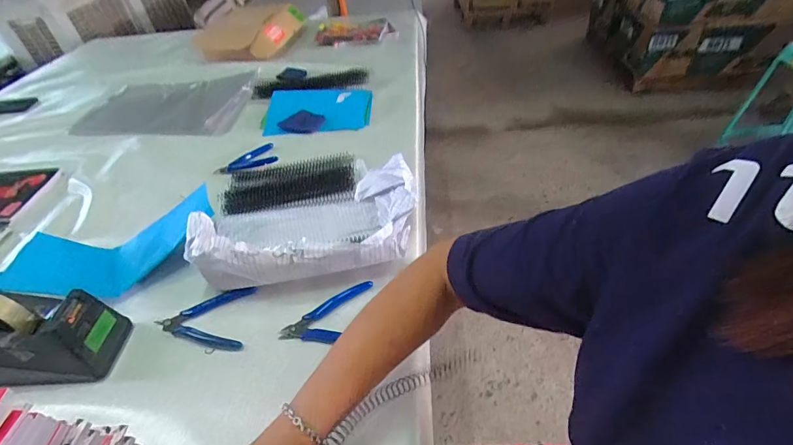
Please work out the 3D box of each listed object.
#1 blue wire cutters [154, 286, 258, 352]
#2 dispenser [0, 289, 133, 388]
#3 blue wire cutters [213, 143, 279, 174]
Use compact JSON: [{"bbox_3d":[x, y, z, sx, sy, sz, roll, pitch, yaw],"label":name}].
[{"bbox_3d":[-0.246,0.123,0.509,0.119,0.015,0.080,-4,43,3],"label":"blue wire cutters"},{"bbox_3d":[-0.425,0.120,0.452,0.167,0.113,0.078,-9,43,-2],"label":"dispenser"},{"bbox_3d":[-0.281,-0.116,0.762,0.117,0.012,0.080,-28,47,-22],"label":"blue wire cutters"}]

